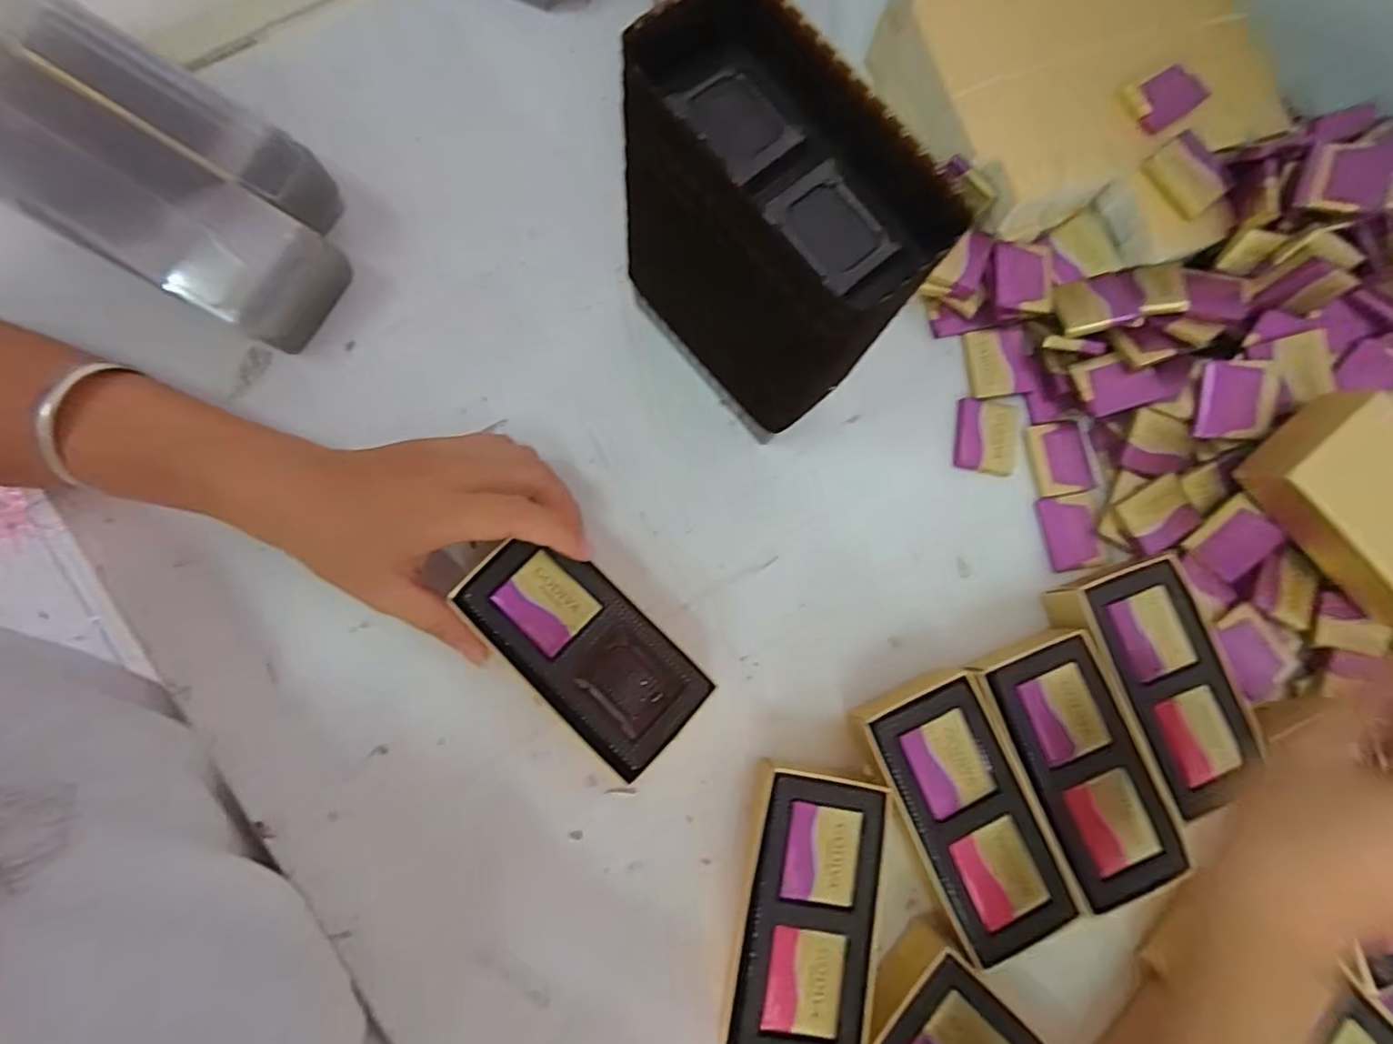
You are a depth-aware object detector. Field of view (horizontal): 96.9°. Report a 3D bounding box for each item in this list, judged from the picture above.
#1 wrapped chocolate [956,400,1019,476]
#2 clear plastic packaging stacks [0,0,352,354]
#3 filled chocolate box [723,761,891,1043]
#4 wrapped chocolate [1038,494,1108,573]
[{"bbox_3d":[0.159,-0.047,0.336,0.032,0.004,0.040,11,78,-2],"label":"wrapped chocolate"},{"bbox_3d":[-0.272,-0.172,0.307,0.208,0.062,0.092,30,78,2],"label":"clear plastic packaging stacks"},{"bbox_3d":[0.050,0.170,0.273,0.057,0.029,0.115,12,78,-2],"label":"filled chocolate box"},{"bbox_3d":[0.202,0.006,0.332,0.030,0.004,0.040,-10,80,-6],"label":"wrapped chocolate"}]

